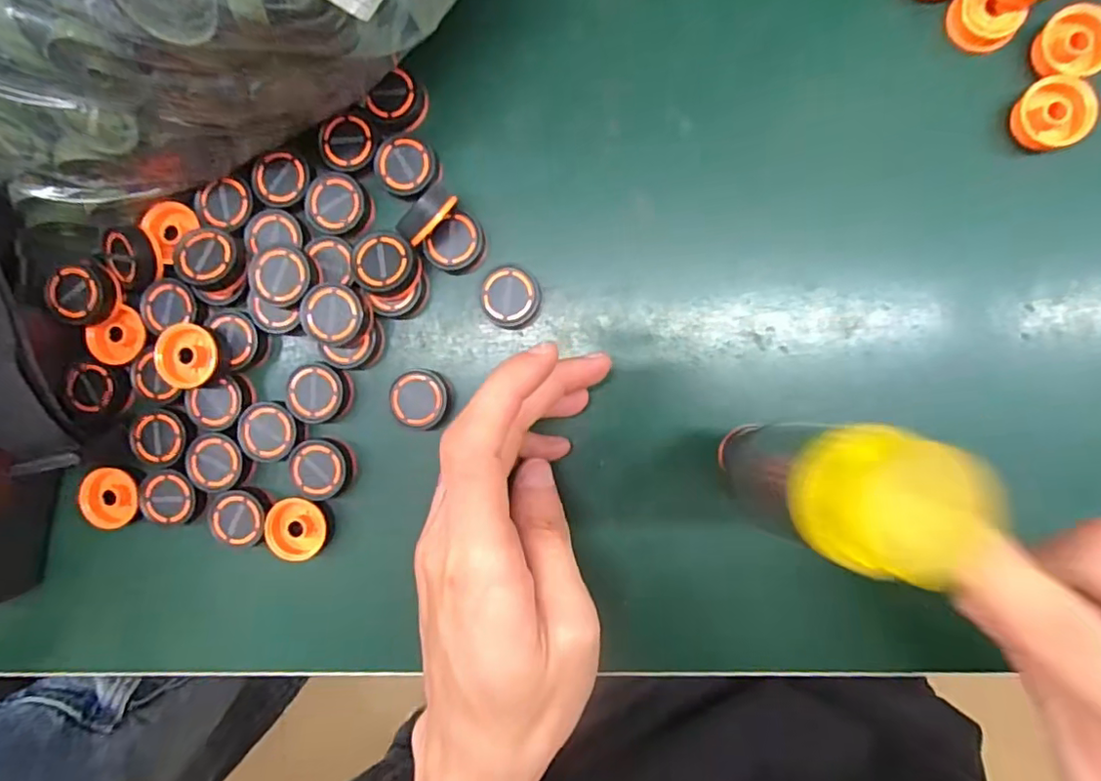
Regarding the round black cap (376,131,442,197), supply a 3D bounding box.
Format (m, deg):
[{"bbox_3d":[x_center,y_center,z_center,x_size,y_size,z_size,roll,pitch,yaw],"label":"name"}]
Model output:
[{"bbox_3d":[-0.059,-0.093,0.242,0.024,0.013,0.026,0,91,6],"label":"round black cap"}]

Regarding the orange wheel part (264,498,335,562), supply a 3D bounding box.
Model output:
[{"bbox_3d":[-0.106,0.059,0.247,0.024,0.012,0.025,-8,90,6],"label":"orange wheel part"}]

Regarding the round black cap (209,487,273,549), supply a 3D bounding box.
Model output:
[{"bbox_3d":[-0.131,0.054,0.245,0.024,0.008,0.024,0,91,6],"label":"round black cap"}]

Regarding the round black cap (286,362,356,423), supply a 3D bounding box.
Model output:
[{"bbox_3d":[-0.097,0.001,0.244,0.024,0.011,0.025,0,91,6],"label":"round black cap"}]

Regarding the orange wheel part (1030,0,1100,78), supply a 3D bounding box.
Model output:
[{"bbox_3d":[0.197,-0.130,0.217,0.024,0.007,0.026,-20,89,5],"label":"orange wheel part"}]

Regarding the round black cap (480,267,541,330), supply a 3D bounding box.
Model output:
[{"bbox_3d":[-0.016,-0.038,0.240,0.024,0.011,0.024,0,91,6],"label":"round black cap"}]

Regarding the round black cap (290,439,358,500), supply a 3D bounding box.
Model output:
[{"bbox_3d":[-0.096,0.033,0.246,0.022,0.012,0.025,-7,90,6],"label":"round black cap"}]

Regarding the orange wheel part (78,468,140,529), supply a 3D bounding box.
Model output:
[{"bbox_3d":[-0.189,0.046,0.248,0.024,0.009,0.022,0,91,6],"label":"orange wheel part"}]

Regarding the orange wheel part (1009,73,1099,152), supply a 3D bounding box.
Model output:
[{"bbox_3d":[0.191,-0.105,0.221,0.024,0.010,0.026,-18,89,6],"label":"orange wheel part"}]

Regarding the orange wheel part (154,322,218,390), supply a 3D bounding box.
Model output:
[{"bbox_3d":[-0.147,-0.014,0.237,0.023,0.011,0.026,19,92,5],"label":"orange wheel part"}]

